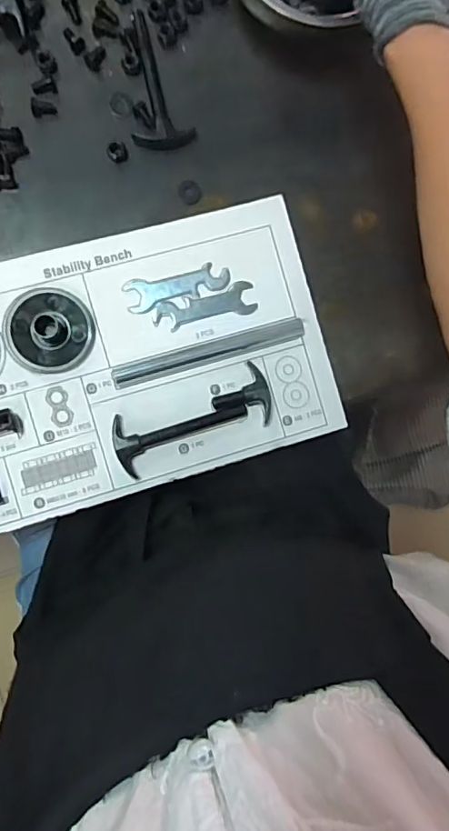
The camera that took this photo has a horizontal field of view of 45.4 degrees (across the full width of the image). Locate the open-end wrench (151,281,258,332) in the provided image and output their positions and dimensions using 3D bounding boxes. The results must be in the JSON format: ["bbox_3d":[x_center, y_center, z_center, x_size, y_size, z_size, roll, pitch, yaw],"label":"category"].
[{"bbox_3d":[-0.018,-0.098,0.486,0.094,0.004,0.028,-16,92,-7],"label":"open-end wrench"}]

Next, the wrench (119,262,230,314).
[{"bbox_3d":[-0.042,-0.116,0.483,0.095,0.004,0.029,-15,92,-7],"label":"wrench"}]

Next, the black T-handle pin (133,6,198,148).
[{"bbox_3d":[-0.061,-0.301,0.478,0.052,0.011,0.122,-9,92,-8],"label":"black T-handle pin"}]

